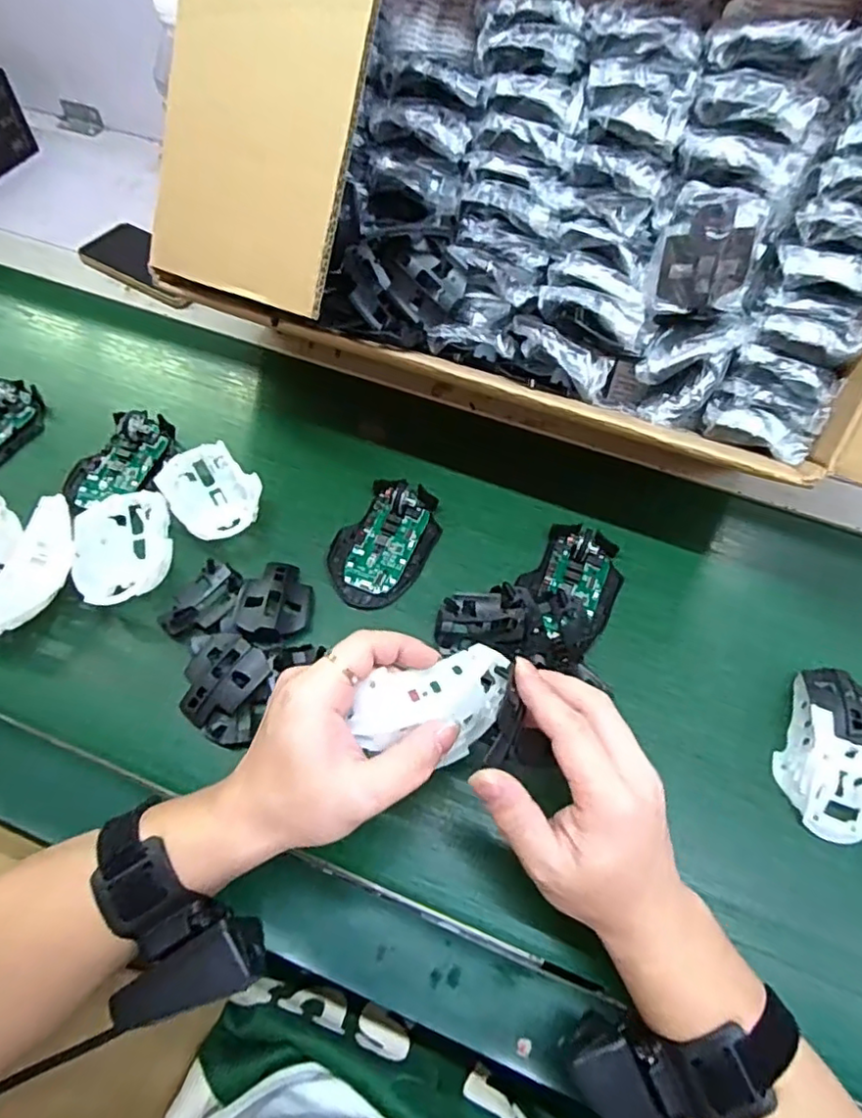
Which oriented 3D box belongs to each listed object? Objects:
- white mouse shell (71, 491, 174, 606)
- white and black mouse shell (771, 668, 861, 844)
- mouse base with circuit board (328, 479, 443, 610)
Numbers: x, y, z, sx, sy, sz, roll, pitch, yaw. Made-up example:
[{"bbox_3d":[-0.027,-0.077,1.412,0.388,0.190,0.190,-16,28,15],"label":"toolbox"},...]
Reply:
[{"bbox_3d":[-0.241,-0.008,0.482,0.066,0.037,0.106,-13,61,-8],"label":"white mouse shell"},{"bbox_3d":[0.278,0.129,0.416,0.058,0.033,0.113,20,62,11],"label":"white and black mouse shell"},{"bbox_3d":[-0.038,-0.016,0.498,0.073,0.021,0.113,24,63,13],"label":"mouse base with circuit board"}]

